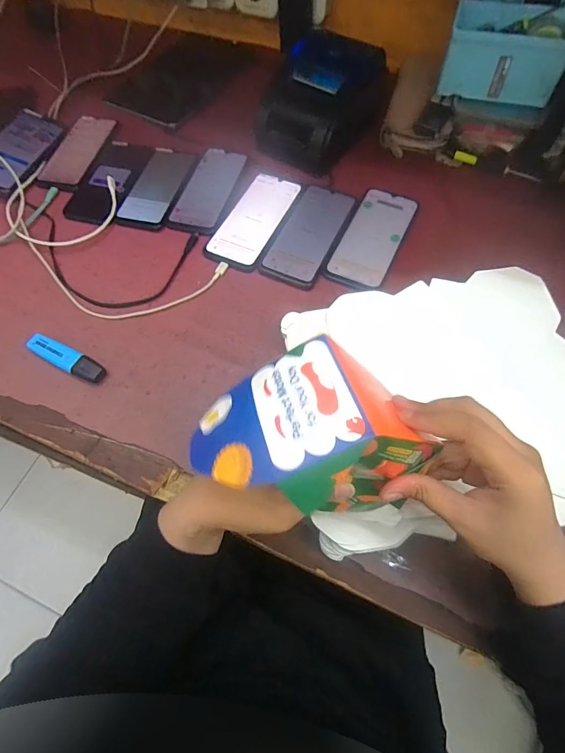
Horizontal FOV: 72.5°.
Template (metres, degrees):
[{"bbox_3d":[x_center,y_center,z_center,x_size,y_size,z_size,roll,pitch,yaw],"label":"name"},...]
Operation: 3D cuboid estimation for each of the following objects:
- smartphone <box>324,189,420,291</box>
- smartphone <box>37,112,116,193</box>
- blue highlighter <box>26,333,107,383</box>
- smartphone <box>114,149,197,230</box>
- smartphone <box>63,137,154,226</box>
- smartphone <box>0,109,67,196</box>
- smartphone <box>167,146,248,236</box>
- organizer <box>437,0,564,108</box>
[{"bbox_3d":[0.123,-0.188,0.521,0.078,0.006,0.168,24,71,11],"label":"smartphone"},{"bbox_3d":[-0.324,-0.362,0.616,0.079,0.011,0.162,9,69,5],"label":"smartphone"},{"bbox_3d":[-0.253,-0.020,0.454,0.099,0.018,0.026,26,71,11],"label":"blue highlighter"},{"bbox_3d":[-0.187,-0.281,0.572,0.073,0.004,0.150,14,69,7],"label":"smartphone"},{"bbox_3d":[-0.263,-0.300,0.581,0.078,0.011,0.165,16,69,8],"label":"smartphone"},{"bbox_3d":[-0.407,-0.352,0.598,0.076,0.017,0.171,20,64,-12],"label":"smartphone"},{"bbox_3d":[-0.109,-0.279,0.572,0.074,0.005,0.166,15,69,8],"label":"smartphone"},{"bbox_3d":[0.292,-0.430,0.502,0.153,0.095,0.074,17,66,10],"label":"organizer"}]

